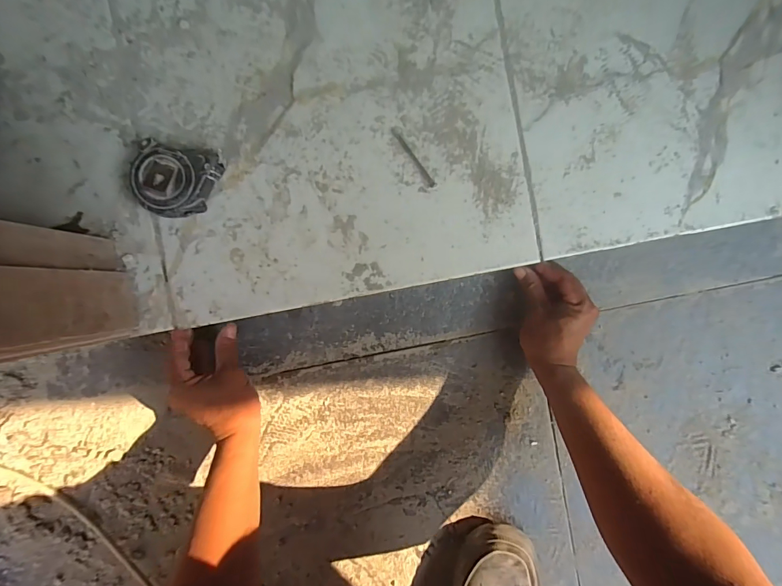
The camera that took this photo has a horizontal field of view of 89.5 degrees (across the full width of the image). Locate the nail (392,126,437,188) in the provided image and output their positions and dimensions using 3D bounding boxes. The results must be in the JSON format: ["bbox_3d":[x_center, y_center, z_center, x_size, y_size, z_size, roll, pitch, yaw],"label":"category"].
[{"bbox_3d":[0.025,-0.145,0.420,0.009,0.004,0.076,-33,92,-1],"label":"nail"}]

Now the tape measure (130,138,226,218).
[{"bbox_3d":[-0.215,-0.110,0.396,0.080,0.035,0.070,11,90,-3],"label":"tape measure"}]

